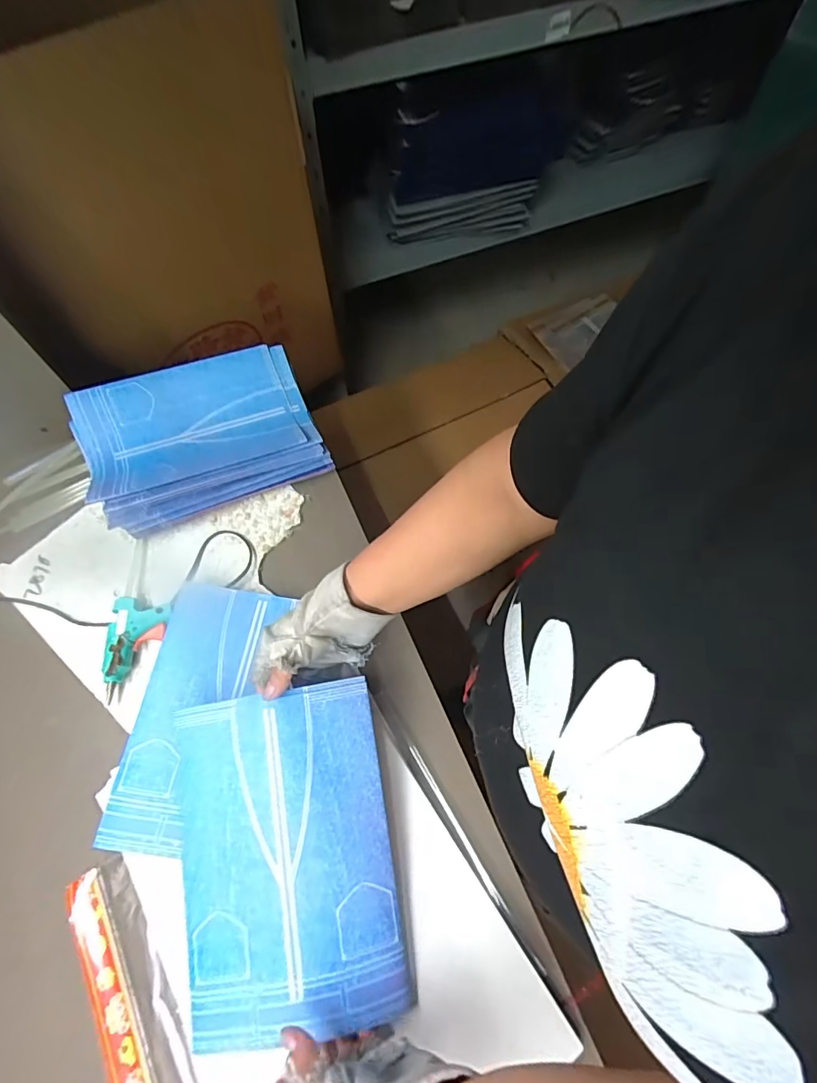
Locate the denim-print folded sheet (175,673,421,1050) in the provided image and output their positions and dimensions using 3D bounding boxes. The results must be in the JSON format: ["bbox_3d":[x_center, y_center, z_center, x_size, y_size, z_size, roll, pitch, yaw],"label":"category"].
[{"bbox_3d":[-0.117,0.292,0.448,0.191,0.021,0.284,-10,75,-2],"label":"denim-print folded sheet"}]

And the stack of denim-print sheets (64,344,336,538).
[{"bbox_3d":[-0.297,-0.149,0.678,0.314,0.074,0.224,-22,66,-9],"label":"stack of denim-print sheets"}]

